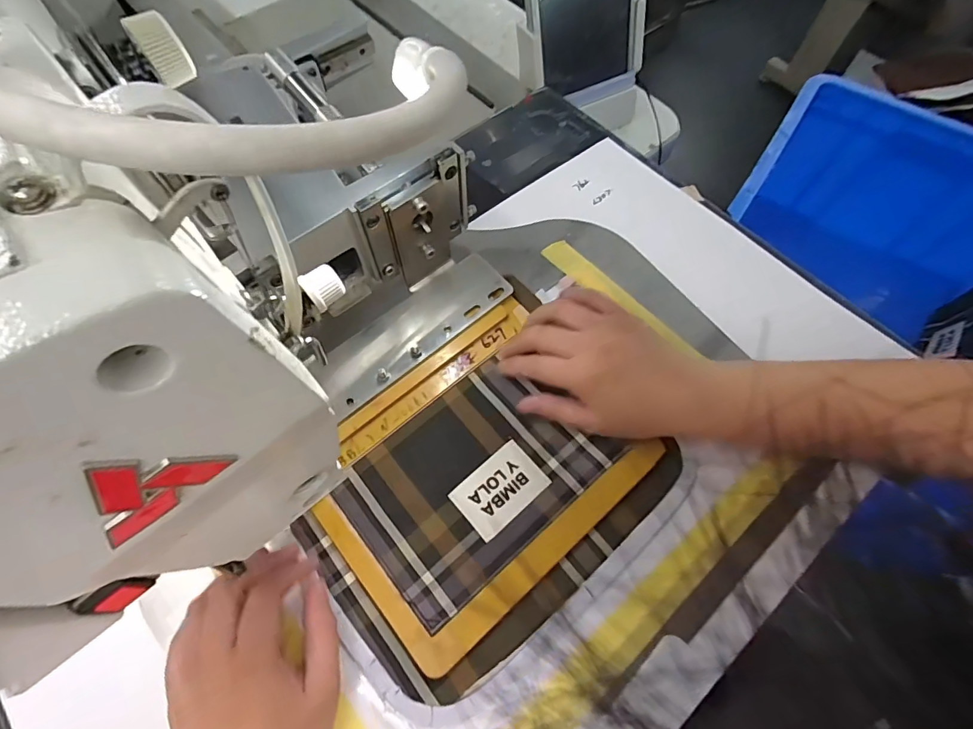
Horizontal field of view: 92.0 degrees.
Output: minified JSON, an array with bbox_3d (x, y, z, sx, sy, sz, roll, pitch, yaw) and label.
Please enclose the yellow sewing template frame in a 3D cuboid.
[{"bbox_3d":[-0.007,0.069,0.329,0.211,0.008,0.166,-39,72,-16],"label":"yellow sewing template frame"}]

